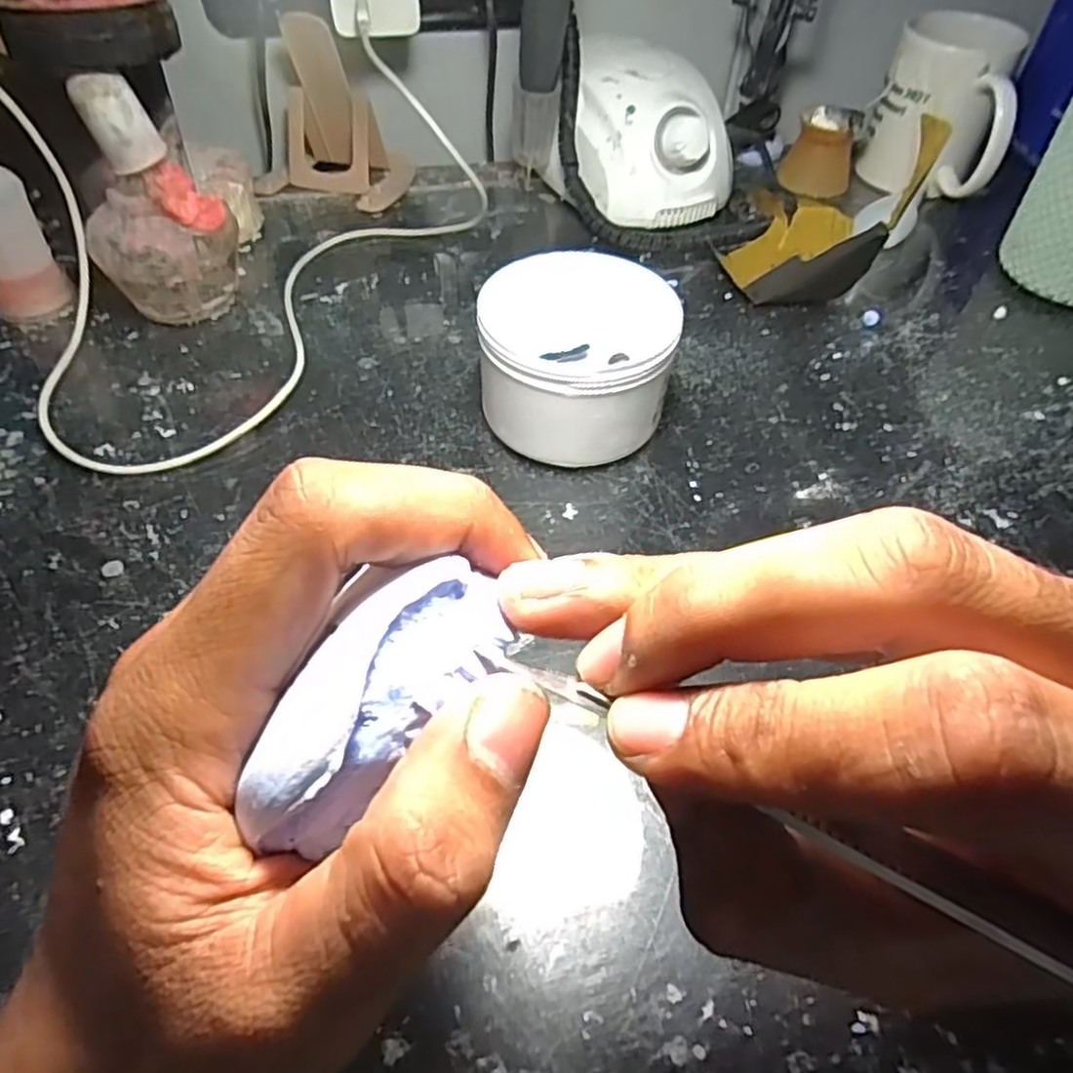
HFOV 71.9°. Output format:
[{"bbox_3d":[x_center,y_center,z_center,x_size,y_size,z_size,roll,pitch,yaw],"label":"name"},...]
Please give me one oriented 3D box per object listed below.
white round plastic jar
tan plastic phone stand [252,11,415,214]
[{"bbox_3d":[0.018,-0.082,0.355,0.089,0.066,0.083,1,51,-1],"label":"white round plastic jar"},{"bbox_3d":[-0.134,-0.288,0.499,0.087,0.097,0.082,14,52,9],"label":"tan plastic phone stand"}]

